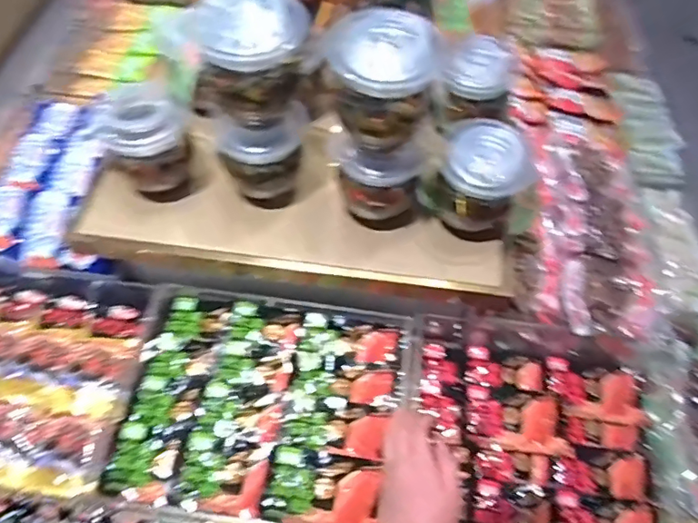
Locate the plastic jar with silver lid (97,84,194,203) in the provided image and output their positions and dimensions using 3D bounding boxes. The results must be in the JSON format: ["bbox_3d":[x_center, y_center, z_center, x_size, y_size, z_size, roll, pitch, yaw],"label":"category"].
[{"bbox_3d":[-0.212,-0.120,0.564,0.078,0.100,0.077,1,59,-2],"label":"plastic jar with silver lid"}]

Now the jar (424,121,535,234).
[{"bbox_3d":[0.131,-0.081,0.537,0.082,0.082,0.088,1,59,-2],"label":"jar"}]

